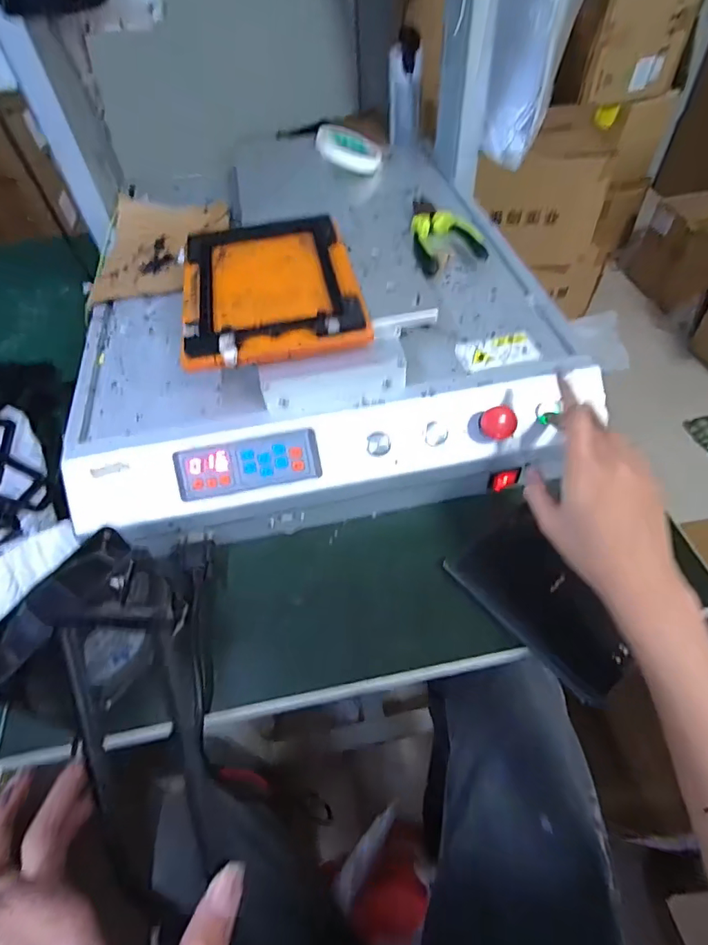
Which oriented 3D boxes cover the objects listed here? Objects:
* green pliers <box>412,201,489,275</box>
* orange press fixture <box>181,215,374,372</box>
[{"bbox_3d":[0.093,-0.273,0.556,0.071,0.021,0.137,-12,53,-5],"label":"green pliers"},{"bbox_3d":[-0.076,-0.172,0.445,0.148,0.019,0.210,-10,53,-4],"label":"orange press fixture"}]

